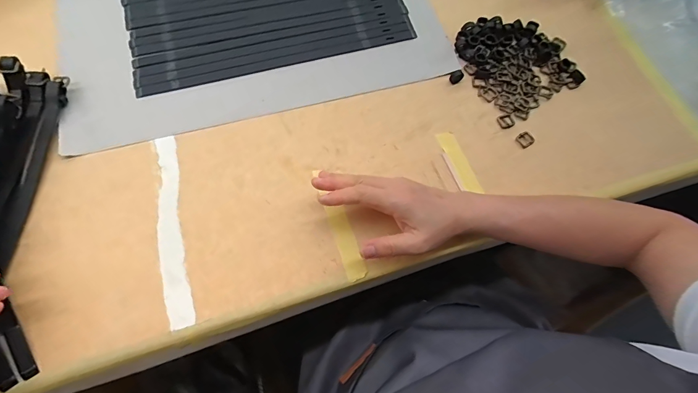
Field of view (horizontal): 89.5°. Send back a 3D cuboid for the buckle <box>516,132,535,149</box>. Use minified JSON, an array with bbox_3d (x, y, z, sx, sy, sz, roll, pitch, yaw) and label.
[{"bbox_3d":[0.236,-0.076,0.470,0.021,0.004,0.020,-32,77,-12],"label":"buckle"}]

